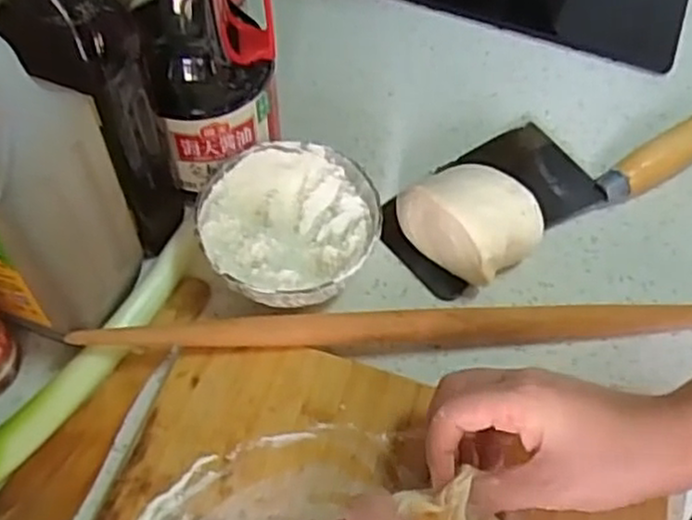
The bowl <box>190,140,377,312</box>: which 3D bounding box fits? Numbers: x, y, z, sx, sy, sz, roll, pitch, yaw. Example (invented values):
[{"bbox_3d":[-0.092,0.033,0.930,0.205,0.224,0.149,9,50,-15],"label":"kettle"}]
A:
[{"bbox_3d":[-0.037,-0.016,0.491,0.113,0.053,0.117,1,55,-1],"label":"bowl"}]

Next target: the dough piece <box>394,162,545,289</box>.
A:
[{"bbox_3d":[0.085,-0.029,0.501,0.085,0.056,0.064,40,63,23],"label":"dough piece"}]

